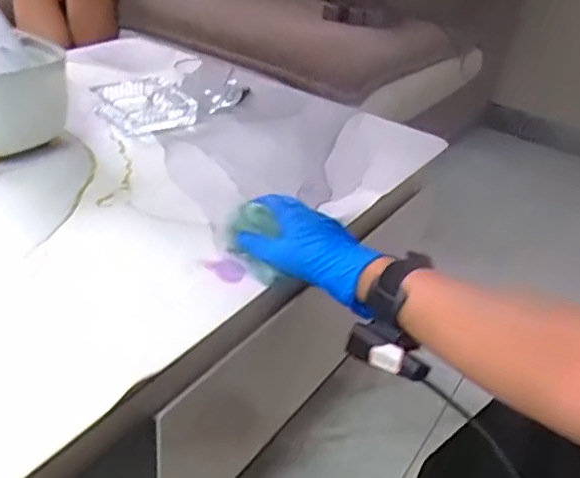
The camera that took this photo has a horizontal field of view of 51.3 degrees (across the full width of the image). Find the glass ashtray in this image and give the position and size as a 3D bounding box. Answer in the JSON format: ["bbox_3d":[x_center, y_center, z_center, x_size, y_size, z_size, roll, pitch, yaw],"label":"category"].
[{"bbox_3d":[-0.223,-0.205,0.923,0.139,0.043,0.136,-15,34,-31],"label":"glass ashtray"}]

